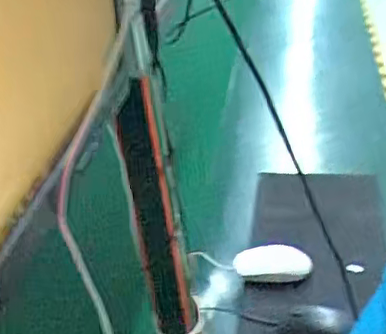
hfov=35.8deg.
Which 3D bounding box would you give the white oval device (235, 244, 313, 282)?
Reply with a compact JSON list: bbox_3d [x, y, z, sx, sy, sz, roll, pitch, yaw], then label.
[{"bbox_3d":[0.120,0.145,0.907,0.115,0.035,0.054,-8,31,1],"label":"white oval device"}]

